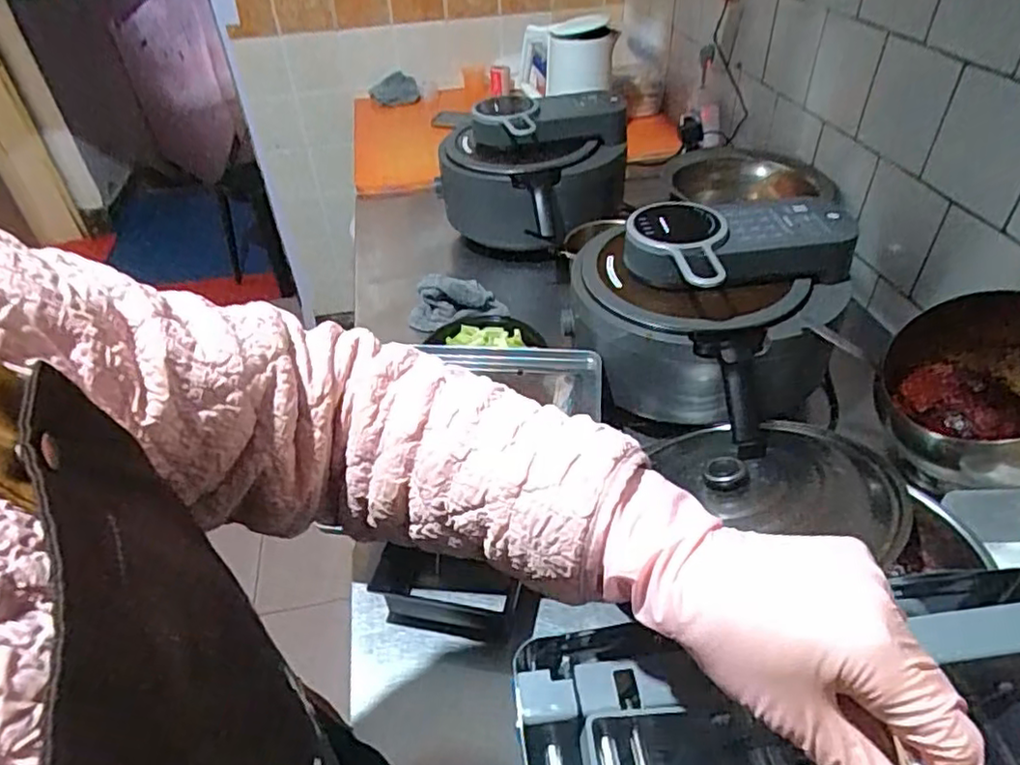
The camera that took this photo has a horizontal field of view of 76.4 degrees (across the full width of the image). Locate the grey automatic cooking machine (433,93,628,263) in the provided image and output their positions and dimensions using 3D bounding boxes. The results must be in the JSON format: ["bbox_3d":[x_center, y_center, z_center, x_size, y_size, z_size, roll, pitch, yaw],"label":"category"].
[{"bbox_3d":[0.039,-0.363,1.122,0.303,0.219,0.242,29,49,31],"label":"grey automatic cooking machine"}]

